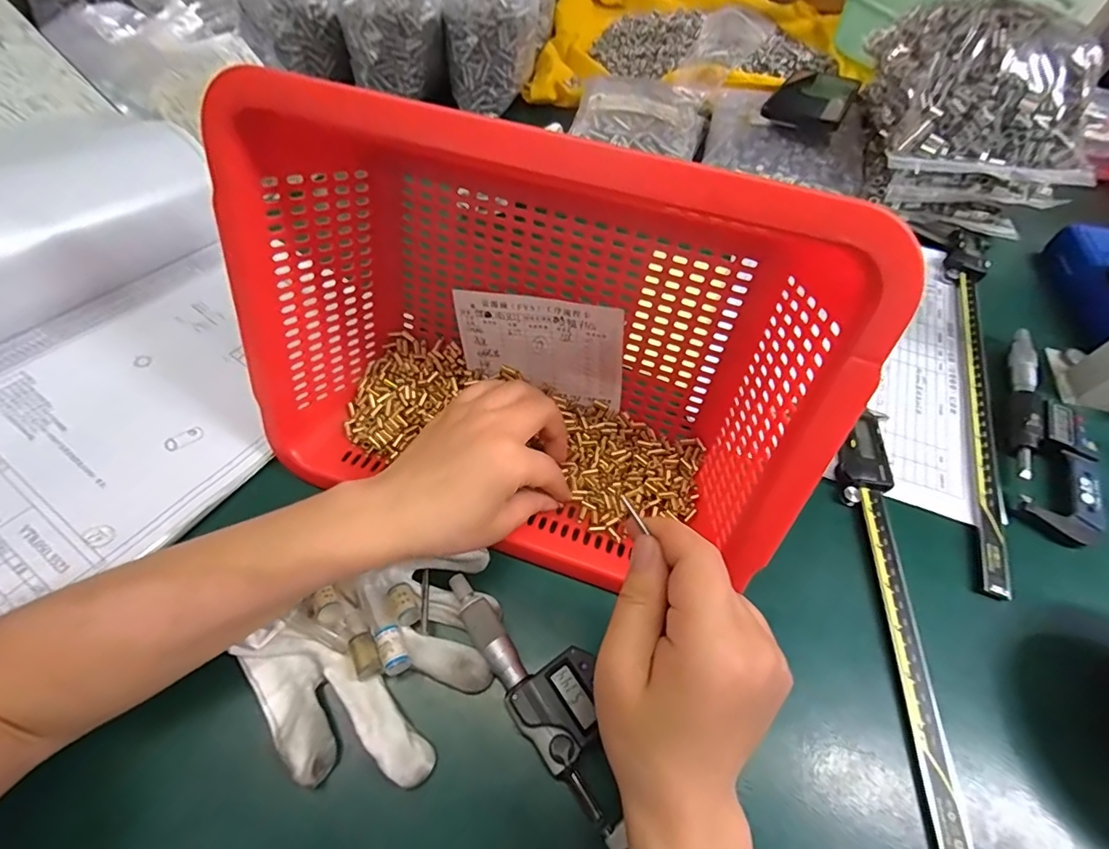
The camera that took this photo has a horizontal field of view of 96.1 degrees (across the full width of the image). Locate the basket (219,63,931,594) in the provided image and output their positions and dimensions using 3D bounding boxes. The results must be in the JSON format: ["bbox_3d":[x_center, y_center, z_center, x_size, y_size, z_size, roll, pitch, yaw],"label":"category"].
[{"bbox_3d":[-0.011,-0.050,0.295,0.308,0.233,0.135,19,39,8],"label":"basket"}]

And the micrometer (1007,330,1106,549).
[{"bbox_3d":[0.375,0.005,0.370,0.068,0.021,0.176,24,57,11],"label":"micrometer"}]

